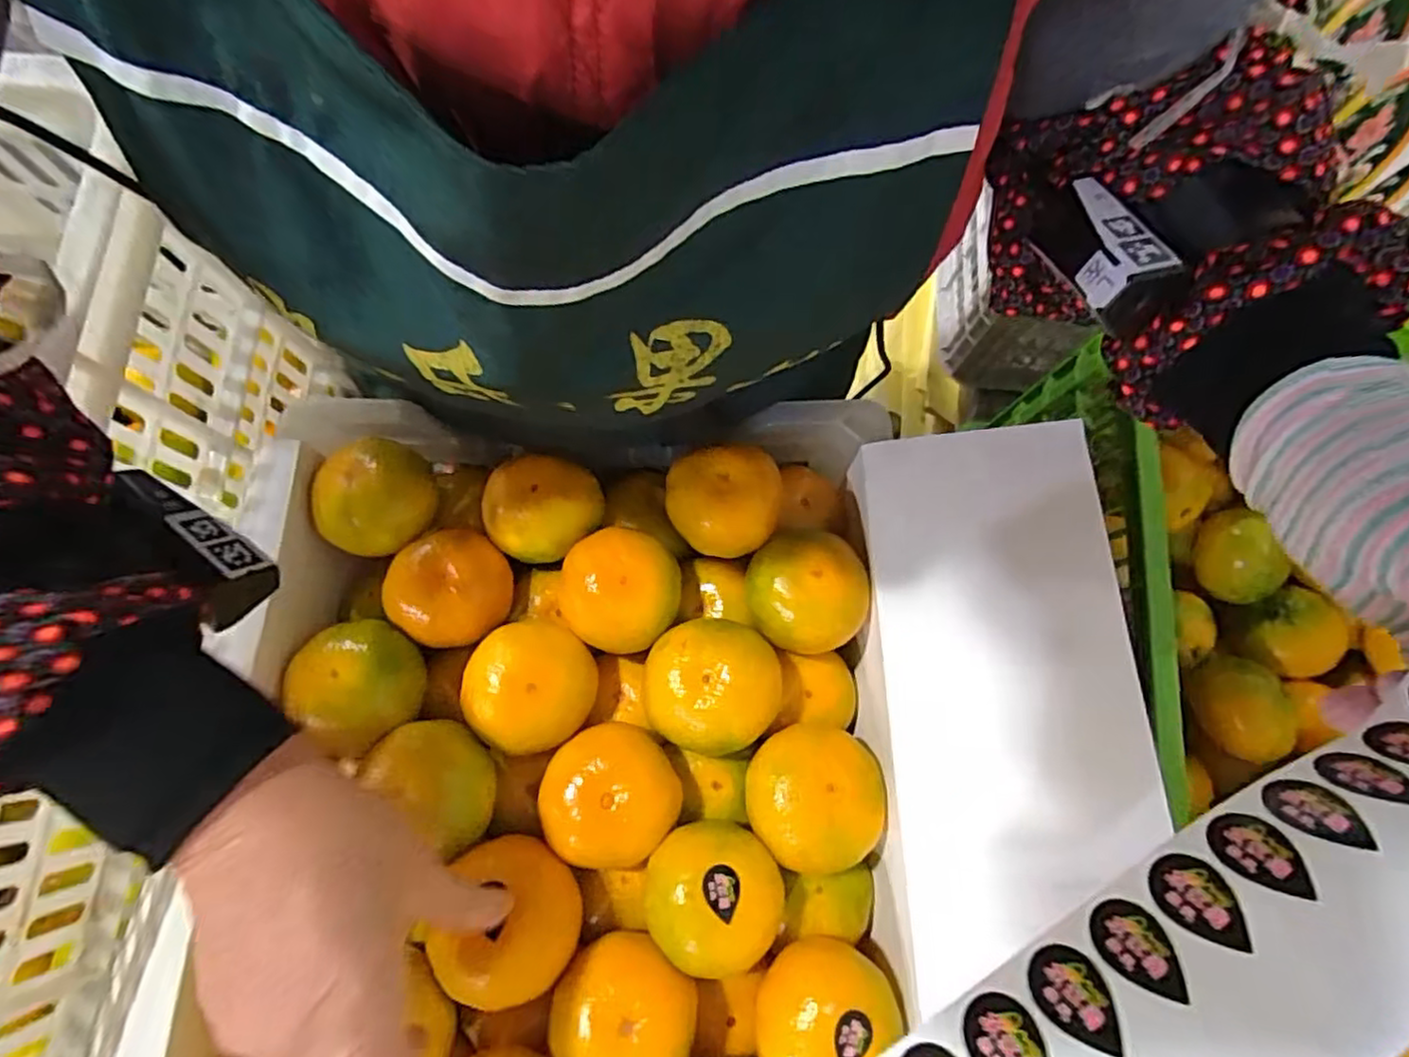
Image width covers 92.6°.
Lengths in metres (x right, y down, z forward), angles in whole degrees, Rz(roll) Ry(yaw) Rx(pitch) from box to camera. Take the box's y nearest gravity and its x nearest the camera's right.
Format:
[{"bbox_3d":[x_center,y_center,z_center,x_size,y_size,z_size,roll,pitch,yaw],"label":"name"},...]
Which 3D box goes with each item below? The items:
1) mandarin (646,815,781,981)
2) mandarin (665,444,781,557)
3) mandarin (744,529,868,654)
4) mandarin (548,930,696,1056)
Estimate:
[{"bbox_3d":[0.004,0.175,0.325,0.063,0.044,0.060,1,75,-2],"label":"mandarin"},{"bbox_3d":[0.010,-0.016,0.386,0.065,0.045,0.063,4,75,-1],"label":"mandarin"},{"bbox_3d":[0.056,0.037,0.376,0.063,0.043,0.064,1,75,-2],"label":"mandarin"},{"bbox_3d":[-0.036,0.221,0.309,0.061,0.046,0.059,1,75,-2],"label":"mandarin"}]

